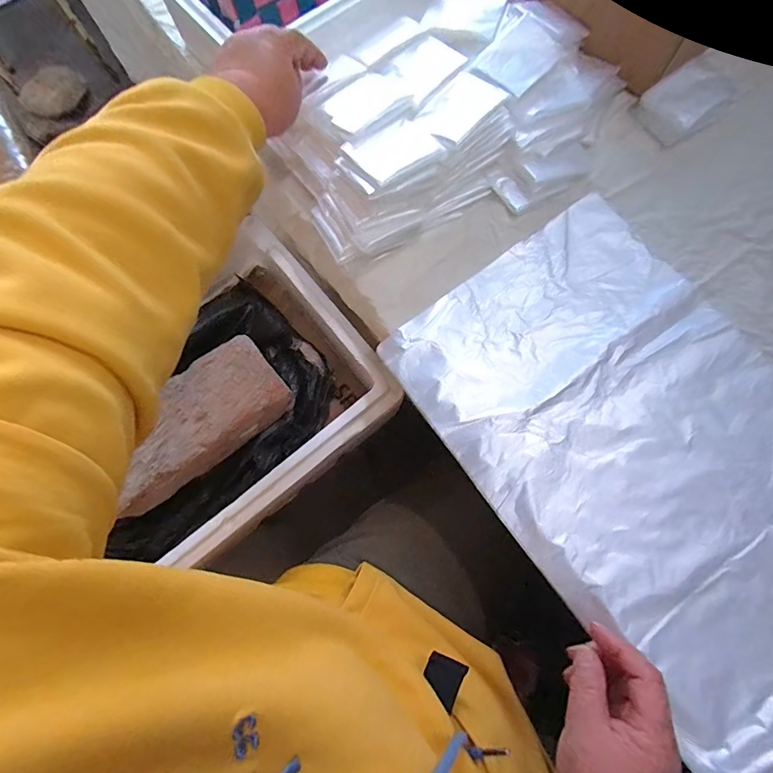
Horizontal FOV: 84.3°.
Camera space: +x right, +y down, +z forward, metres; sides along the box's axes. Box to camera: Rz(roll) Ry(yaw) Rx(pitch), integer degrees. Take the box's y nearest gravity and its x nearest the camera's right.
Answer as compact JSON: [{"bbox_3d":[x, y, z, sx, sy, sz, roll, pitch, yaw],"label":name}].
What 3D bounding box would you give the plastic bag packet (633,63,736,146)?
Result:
[{"bbox_3d":[0.342,-0.323,0.485,0.096,0.033,0.067,-33,76,-7],"label":"plastic bag packet"}]

